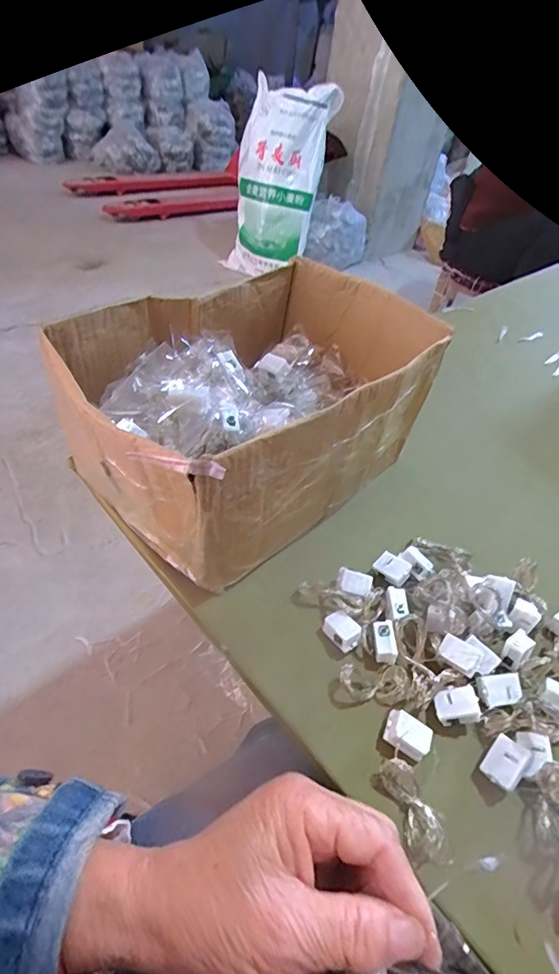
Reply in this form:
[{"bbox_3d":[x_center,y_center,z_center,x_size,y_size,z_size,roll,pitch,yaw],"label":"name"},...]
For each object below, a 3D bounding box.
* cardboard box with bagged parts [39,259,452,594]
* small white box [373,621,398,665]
[{"bbox_3d":[-0.016,-0.068,0.392,0.289,0.146,0.195,-34,58,-30],"label":"cardboard box with bagged parts"},{"bbox_3d":[0.072,0.107,0.317,0.014,0.009,0.027,0,46,-4],"label":"small white box"}]

